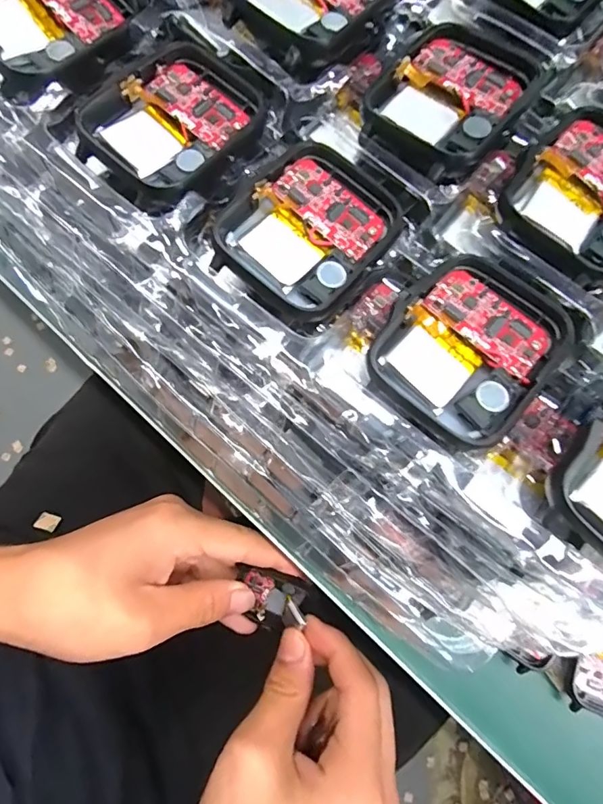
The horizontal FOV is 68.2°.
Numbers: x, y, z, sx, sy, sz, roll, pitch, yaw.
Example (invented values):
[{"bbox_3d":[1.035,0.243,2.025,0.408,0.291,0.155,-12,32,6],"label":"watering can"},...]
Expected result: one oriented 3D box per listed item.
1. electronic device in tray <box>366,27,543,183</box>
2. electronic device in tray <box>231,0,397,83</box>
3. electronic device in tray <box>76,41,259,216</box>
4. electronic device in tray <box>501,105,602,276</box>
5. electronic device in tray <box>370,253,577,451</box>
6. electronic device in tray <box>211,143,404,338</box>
[{"bbox_3d":[0.041,-0.084,0.122,0.036,0.006,0.047,39,82,7],"label":"electronic device in tray"},{"bbox_3d":[0.004,-0.117,0.127,0.038,0.008,0.050,36,81,6],"label":"electronic device in tray"},{"bbox_3d":[-0.036,-0.076,0.120,0.039,0.009,0.050,36,81,6],"label":"electronic device in tray"},{"bbox_3d":[0.078,-0.056,0.117,0.037,0.004,0.043,41,82,7],"label":"electronic device in tray"},{"bbox_3d":[0.041,-0.014,0.108,0.038,0.006,0.045,39,82,7],"label":"electronic device in tray"},{"bbox_3d":[0.002,-0.044,0.115,0.038,0.007,0.046,38,81,7],"label":"electronic device in tray"}]

